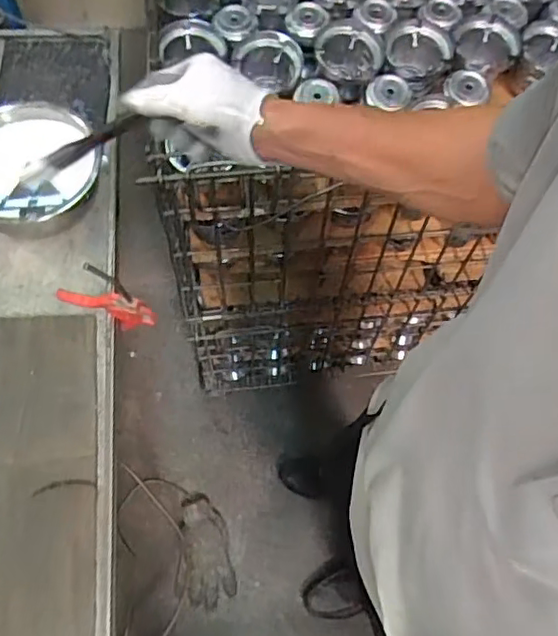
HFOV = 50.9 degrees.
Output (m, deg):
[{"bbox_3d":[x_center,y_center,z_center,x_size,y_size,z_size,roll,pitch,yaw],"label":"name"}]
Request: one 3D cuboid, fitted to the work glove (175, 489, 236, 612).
[{"bbox_3d":[-0.159,0.511,1.297,0.123,0.021,0.225,0,64,-1],"label":"work glove"}]

